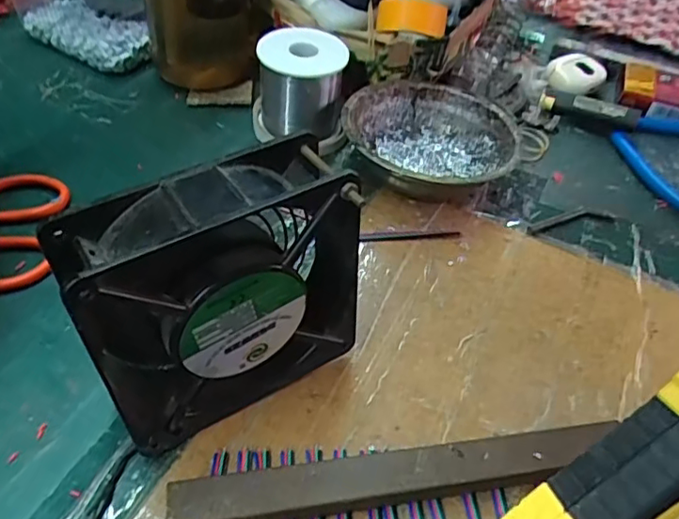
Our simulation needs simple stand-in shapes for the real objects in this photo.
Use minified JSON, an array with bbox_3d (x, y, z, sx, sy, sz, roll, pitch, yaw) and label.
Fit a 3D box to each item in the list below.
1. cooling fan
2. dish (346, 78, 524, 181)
[{"bbox_3d":[-0.052,0.019,0.261,0.119,0.123,0.050,-26,55,-27],"label":"cooling fan"},{"bbox_3d":[0.063,-0.083,0.424,0.121,0.041,0.127,4,47,-4],"label":"dish"}]

